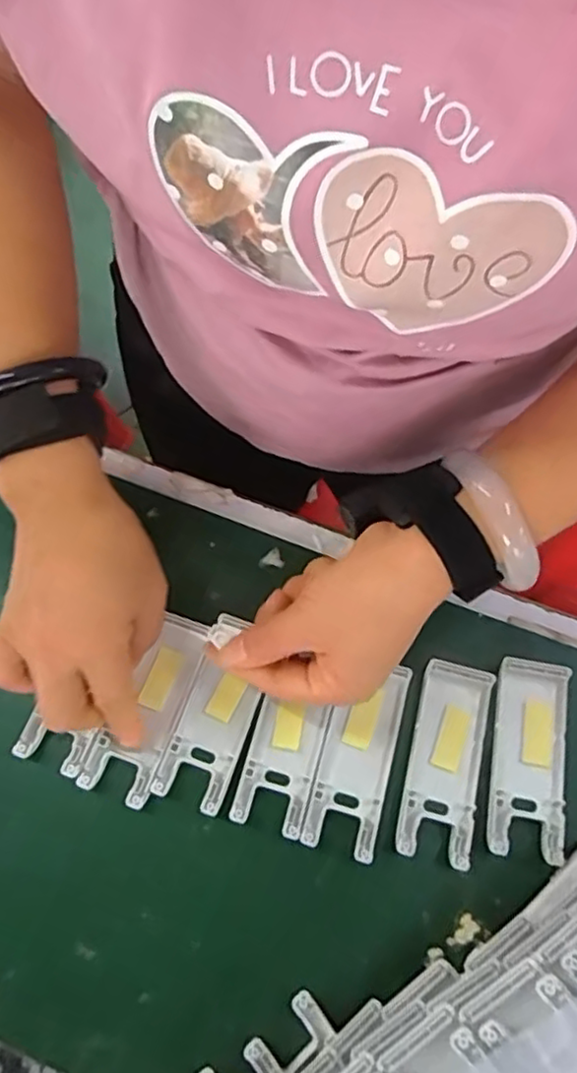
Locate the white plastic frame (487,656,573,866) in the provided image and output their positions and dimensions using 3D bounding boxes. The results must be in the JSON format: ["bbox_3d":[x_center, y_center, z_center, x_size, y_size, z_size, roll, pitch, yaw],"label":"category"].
[{"bbox_3d":[0.135,0.122,0.372,0.040,0.008,0.104,10,68,5],"label":"white plastic frame"}]

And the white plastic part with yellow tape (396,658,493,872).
[{"bbox_3d":[0.088,0.122,0.368,0.038,0.006,0.104,13,69,6],"label":"white plastic part with yellow tape"}]

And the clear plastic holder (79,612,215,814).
[{"bbox_3d":[-0.079,0.096,0.381,0.038,0.009,0.105,20,67,8],"label":"clear plastic holder"}]

